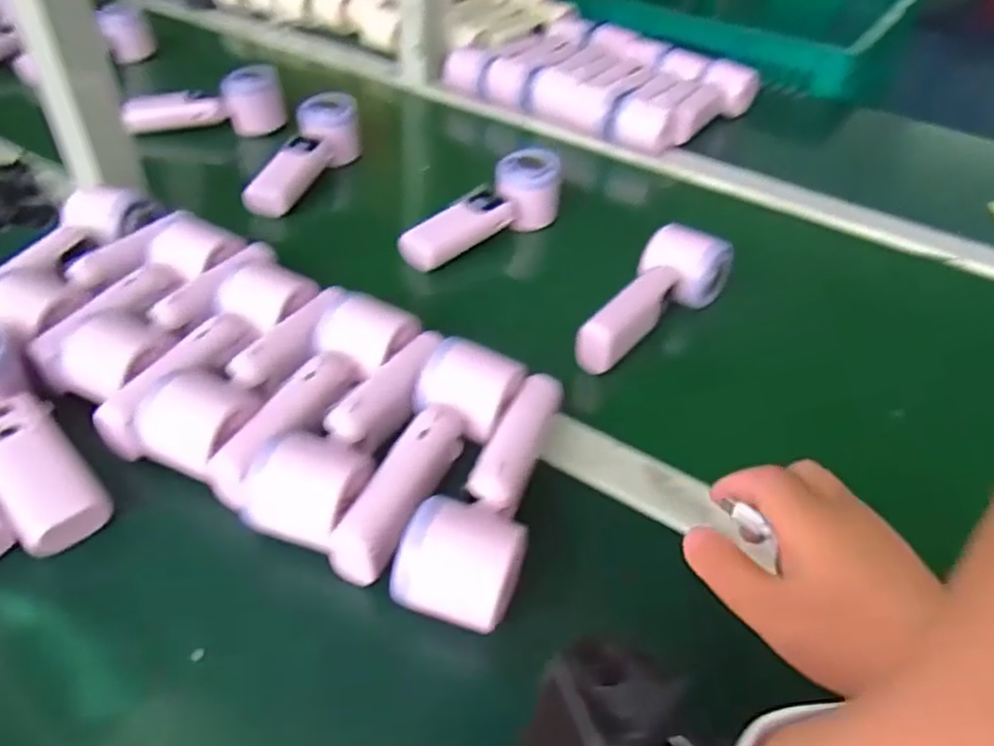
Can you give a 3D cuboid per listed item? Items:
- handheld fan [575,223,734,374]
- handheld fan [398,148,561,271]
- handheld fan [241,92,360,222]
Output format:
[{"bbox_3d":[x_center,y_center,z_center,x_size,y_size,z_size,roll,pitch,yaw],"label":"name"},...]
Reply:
[{"bbox_3d":[0.122,-0.057,0.557,0.060,0.054,0.161,28,48,24],"label":"handheld fan"},{"bbox_3d":[-0.015,-0.150,0.650,0.169,0.054,0.054,-27,51,-29],"label":"handheld fan"},{"bbox_3d":[-0.191,-0.220,0.712,0.053,0.051,0.174,14,44,11],"label":"handheld fan"}]

